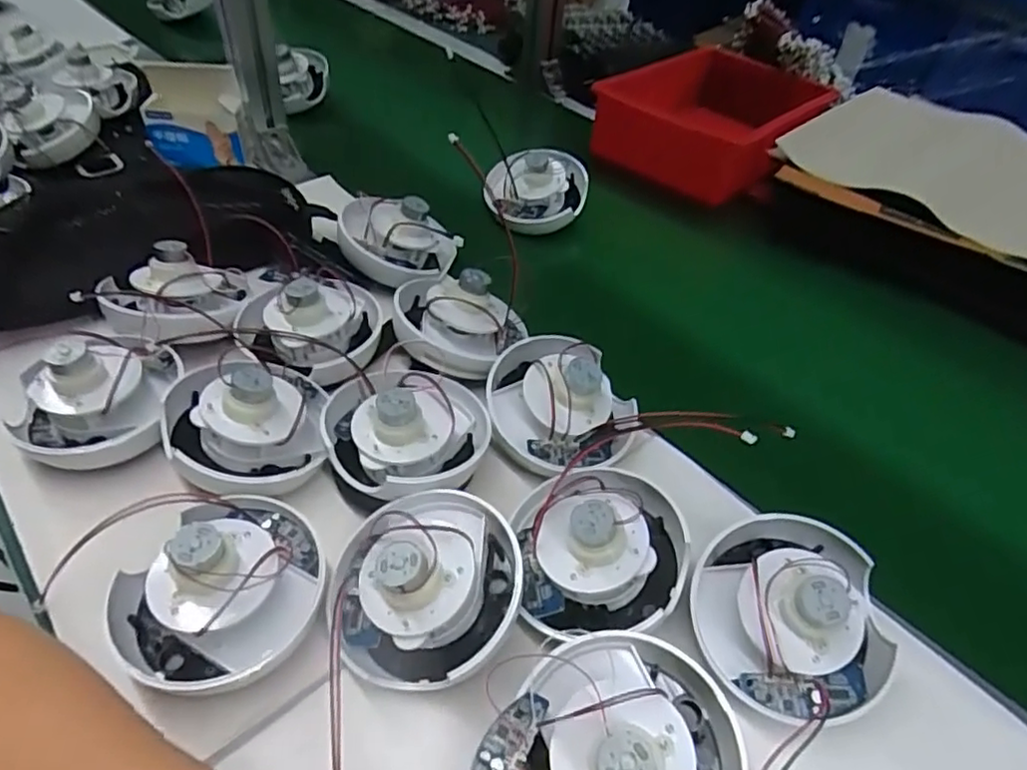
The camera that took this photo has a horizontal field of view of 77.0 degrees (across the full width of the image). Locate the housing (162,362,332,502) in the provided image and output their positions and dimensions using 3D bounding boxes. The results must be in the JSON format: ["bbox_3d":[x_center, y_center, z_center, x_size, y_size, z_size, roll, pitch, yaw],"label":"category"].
[{"bbox_3d":[-0.167,0.024,0.410,0.097,0.062,0.094,3,44,-3],"label":"housing"}]

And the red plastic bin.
[{"bbox_3d":[0.252,-0.324,0.818,0.206,0.102,0.260,33,50,25],"label":"red plastic bin"}]

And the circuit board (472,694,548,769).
[{"bbox_3d":[-0.005,0.172,0.294,0.024,0.005,0.062,26,57,-4],"label":"circuit board"}]

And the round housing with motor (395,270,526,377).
[{"bbox_3d":[-0.041,-0.053,0.497,0.103,0.057,0.092,0,44,-6],"label":"round housing with motor"}]

